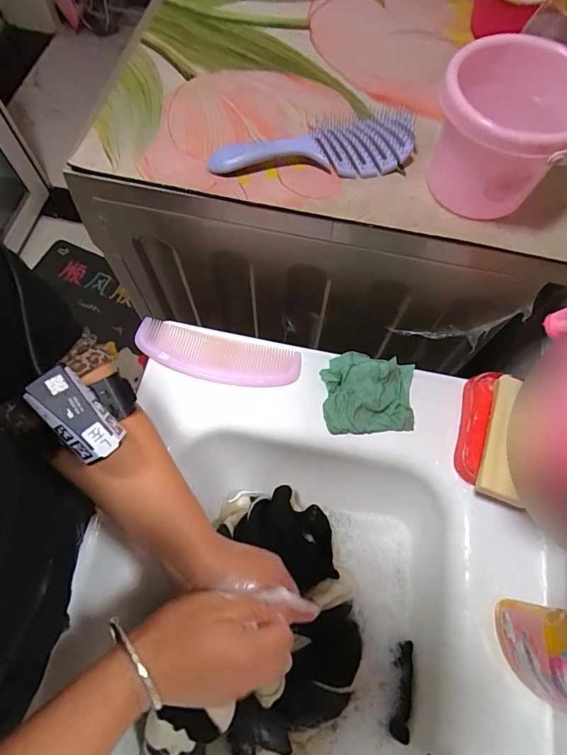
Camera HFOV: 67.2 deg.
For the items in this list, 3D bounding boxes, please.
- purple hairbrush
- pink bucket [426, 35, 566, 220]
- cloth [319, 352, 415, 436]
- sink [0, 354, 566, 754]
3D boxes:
[{"bbox_3d":[0.029,-0.246,0.451,0.211,0.029,0.072,-6,68,-4],"label":"purple hairbrush"},{"bbox_3d":[0.203,-0.217,0.398,0.125,0.121,0.117,1,67,-1],"label":"pink bucket"},{"bbox_3d":[0.098,0.015,0.491,0.105,0.035,0.094,-3,67,-3],"label":"cloth"},{"bbox_3d":[0.016,0.341,0.417,0.467,0.130,0.717,11,67,3],"label":"sink"}]

